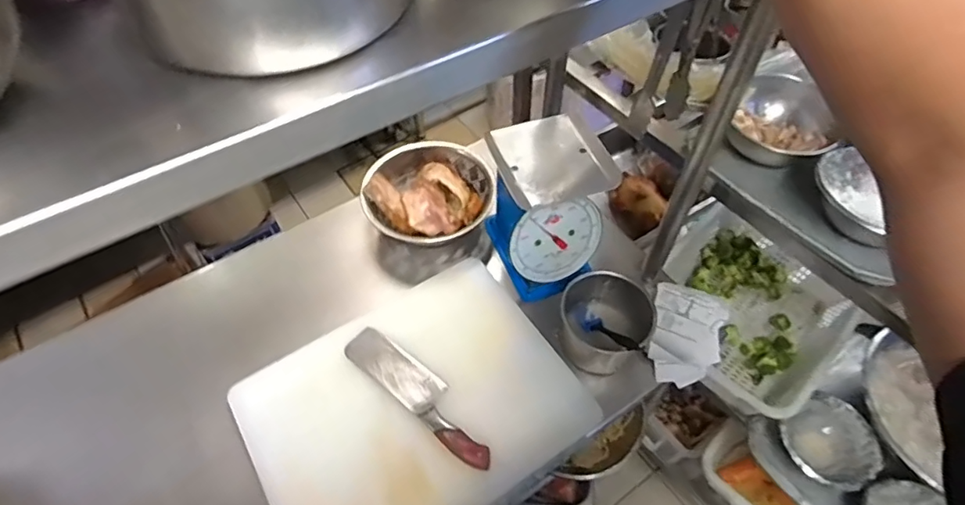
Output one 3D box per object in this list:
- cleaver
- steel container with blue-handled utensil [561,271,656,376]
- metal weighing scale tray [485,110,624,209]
[{"bbox_3d":[-0.090,0.201,0.787,0.276,0.028,0.065,36,62,24],"label":"cleaver"},{"bbox_3d":[0.185,0.110,0.827,0.132,0.113,0.112,16,56,12],"label":"steel container with blue-handled utensil"},{"bbox_3d":[0.098,-0.143,0.817,0.163,0.043,0.180,-16,55,-10],"label":"metal weighing scale tray"}]

